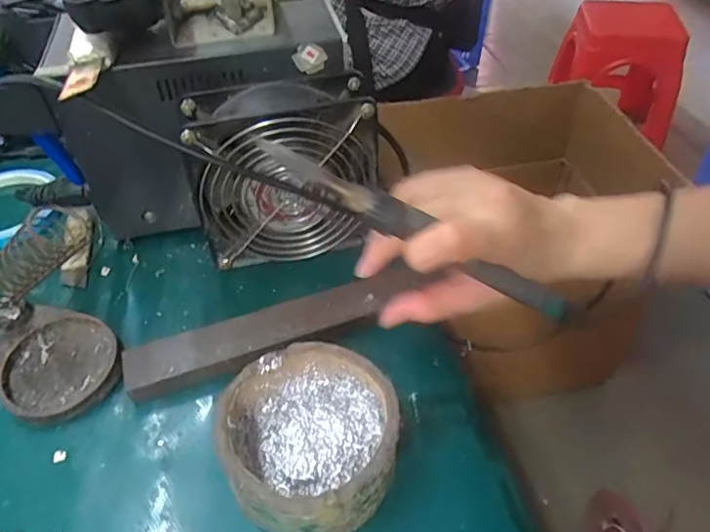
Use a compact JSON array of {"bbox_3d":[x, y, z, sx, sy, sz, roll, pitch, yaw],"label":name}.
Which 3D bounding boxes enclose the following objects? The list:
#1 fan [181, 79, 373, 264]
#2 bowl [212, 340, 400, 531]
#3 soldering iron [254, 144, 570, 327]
[{"bbox_3d":[-0.045,-0.062,0.364,0.113,0.104,0.049,-5,46,-4],"label":"fan"},{"bbox_3d":[-0.022,0.089,0.281,0.085,0.044,0.089,-1,46,1],"label":"bowl"},{"bbox_3d":[0.036,-0.016,0.278,0.182,0.015,0.014,28,48,-13],"label":"soldering iron"}]

